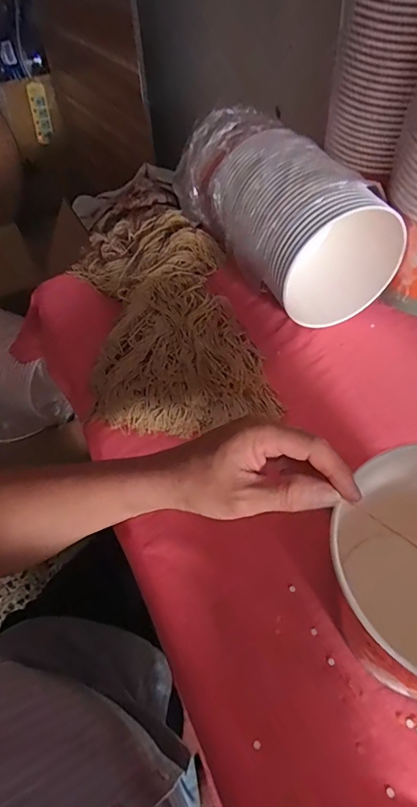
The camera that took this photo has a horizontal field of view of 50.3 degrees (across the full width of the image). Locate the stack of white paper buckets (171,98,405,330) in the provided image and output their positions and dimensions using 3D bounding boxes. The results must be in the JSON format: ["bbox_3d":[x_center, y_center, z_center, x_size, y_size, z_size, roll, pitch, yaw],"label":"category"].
[{"bbox_3d":[0.082,-0.282,0.628,0.166,0.165,0.357,-21,54,-13],"label":"stack of white paper buckets"}]

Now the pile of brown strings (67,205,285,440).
[{"bbox_3d":[-0.066,-0.129,0.587,0.208,0.065,0.363,-13,52,-8],"label":"pile of brown strings"}]

